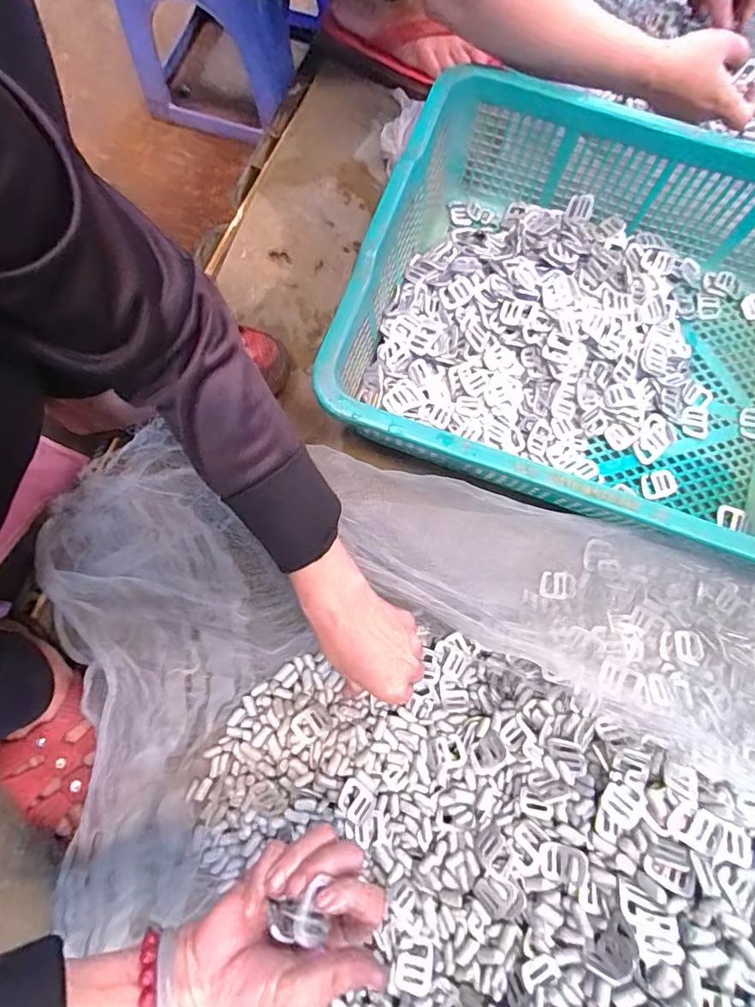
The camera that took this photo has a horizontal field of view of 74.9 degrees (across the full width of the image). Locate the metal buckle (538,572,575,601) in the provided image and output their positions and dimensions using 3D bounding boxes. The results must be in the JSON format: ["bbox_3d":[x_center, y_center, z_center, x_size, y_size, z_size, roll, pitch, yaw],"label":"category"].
[{"bbox_3d":[0.172,0.078,0.469,0.036,0.006,0.024,5,77,2],"label":"metal buckle"}]

